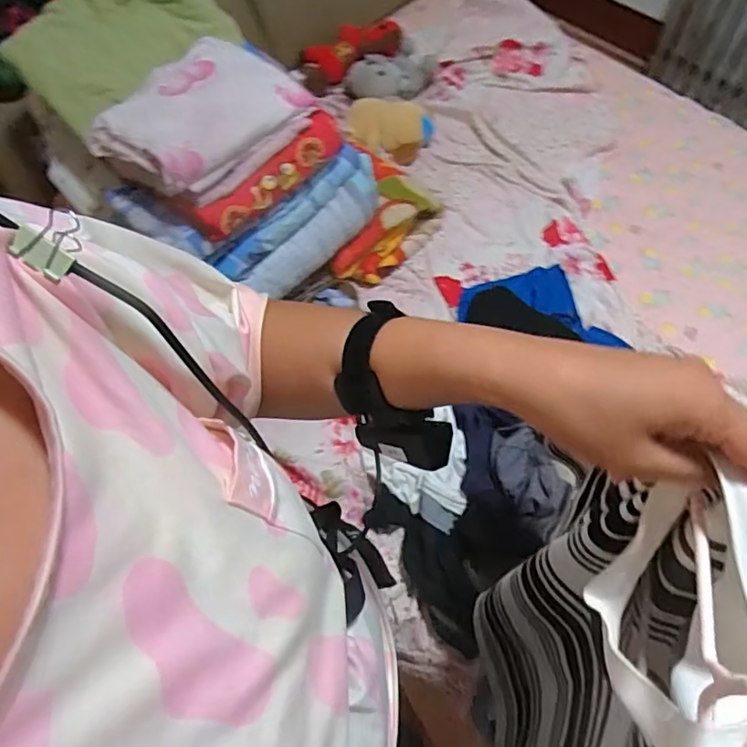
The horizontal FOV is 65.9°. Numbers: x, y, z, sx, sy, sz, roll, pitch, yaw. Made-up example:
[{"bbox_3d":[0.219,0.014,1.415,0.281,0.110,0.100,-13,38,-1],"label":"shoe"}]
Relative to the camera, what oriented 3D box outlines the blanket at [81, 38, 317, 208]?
[{"bbox_3d":[-0.313,-0.474,1.069,0.274,0.089,0.345,36,71,21],"label":"blanket"}]

